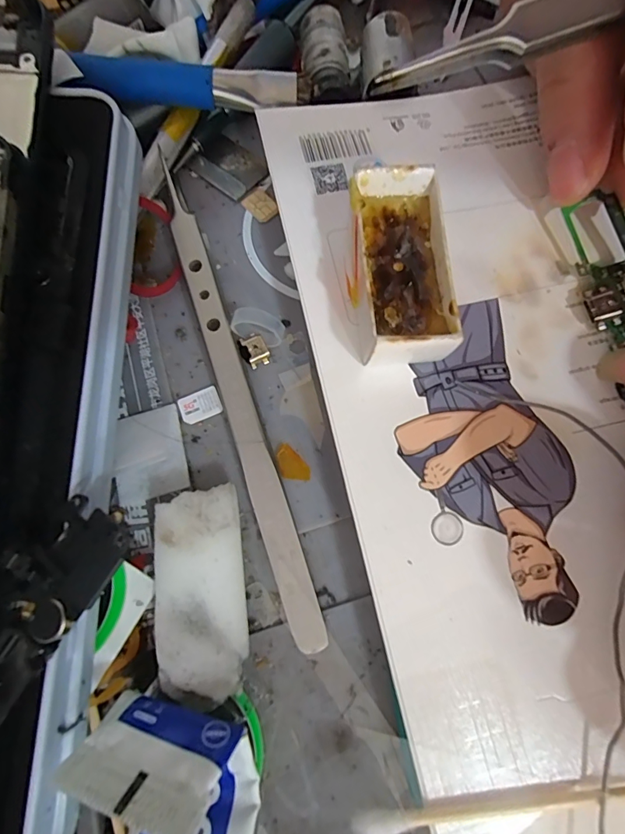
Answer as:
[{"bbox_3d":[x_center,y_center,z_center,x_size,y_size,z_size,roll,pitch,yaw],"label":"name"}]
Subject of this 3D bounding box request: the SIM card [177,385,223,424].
[{"bbox_3d":[-0.034,-0.004,0.125,0.012,0.004,0.009,-22,76,-3],"label":"SIM card"}]

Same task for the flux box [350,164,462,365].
[{"bbox_3d":[0.022,-0.037,0.105,0.021,0.020,0.047,-4,74,3],"label":"flux box"}]

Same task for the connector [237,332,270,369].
[{"bbox_3d":[-0.018,-0.020,0.125,0.008,0.004,0.009,-32,74,-6],"label":"connector"}]

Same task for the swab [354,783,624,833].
[{"bbox_3d":[0.044,0.079,0.082,0.071,0.004,0.004,-6,74,2],"label":"swab"}]

